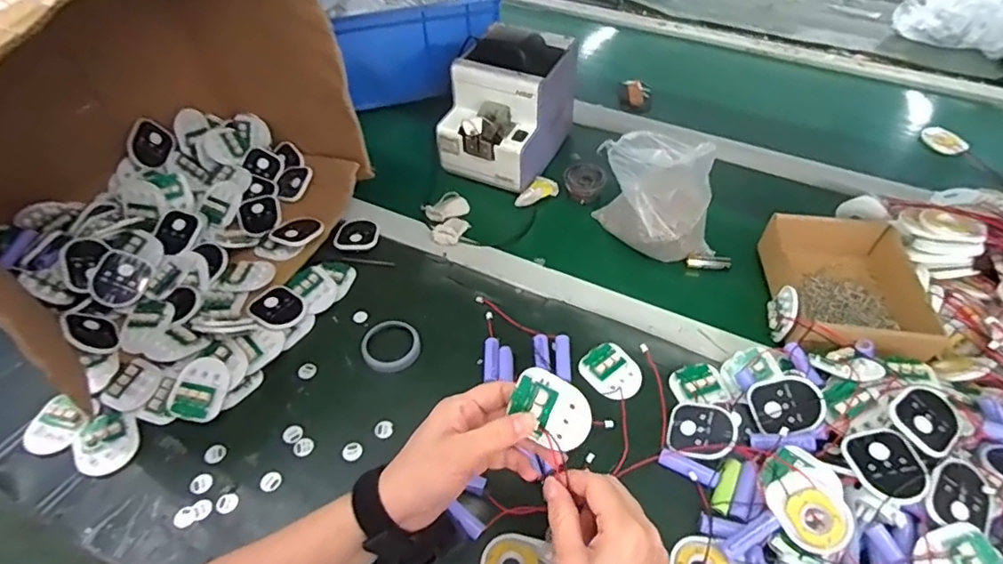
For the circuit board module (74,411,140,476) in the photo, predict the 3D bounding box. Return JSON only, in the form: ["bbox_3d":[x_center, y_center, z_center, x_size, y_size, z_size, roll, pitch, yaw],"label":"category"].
[{"bbox_3d":[-0.360,0.145,0.506,0.051,0.012,0.062,-36,58,-27],"label":"circuit board module"}]

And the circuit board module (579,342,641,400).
[{"bbox_3d":[0.108,0.086,0.546,0.055,0.013,0.062,-21,53,-17],"label":"circuit board module"}]

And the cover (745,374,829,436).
[{"bbox_3d":[0.249,0.107,0.488,0.062,0.009,0.047,-23,70,24],"label":"cover"}]

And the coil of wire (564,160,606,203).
[{"bbox_3d":[0.107,-0.128,0.724,0.050,0.036,0.049,0,49,0],"label":"coil of wire"}]

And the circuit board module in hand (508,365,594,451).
[{"bbox_3d":[0.034,0.088,0.383,0.057,0.044,0.011,32,9,12],"label":"circuit board module in hand"}]

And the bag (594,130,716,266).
[{"bbox_3d":[0.170,-0.089,0.608,0.140,0.148,0.076,16,51,14],"label":"bag"}]

